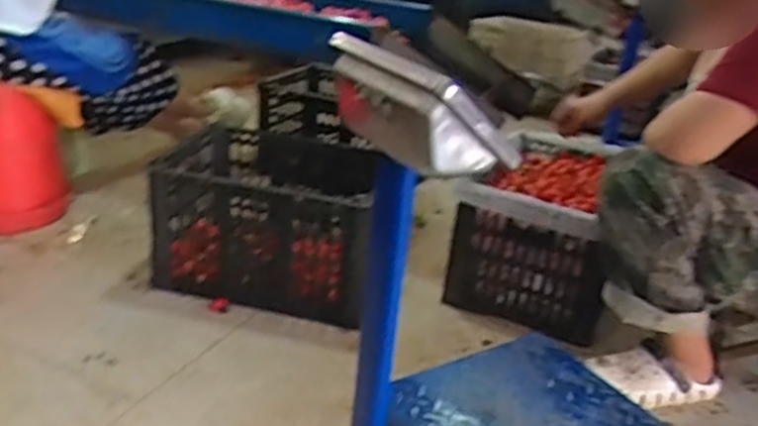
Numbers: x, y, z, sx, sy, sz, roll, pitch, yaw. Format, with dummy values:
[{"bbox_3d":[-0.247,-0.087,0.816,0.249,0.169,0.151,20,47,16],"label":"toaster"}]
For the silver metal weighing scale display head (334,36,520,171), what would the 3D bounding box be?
[{"bbox_3d":[0.040,-0.122,0.803,0.105,0.106,0.237,-11,28,-32],"label":"silver metal weighing scale display head"}]

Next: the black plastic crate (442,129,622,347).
[{"bbox_3d":[0.377,0.031,1.649,0.321,0.294,0.449,16,26,21],"label":"black plastic crate"}]

